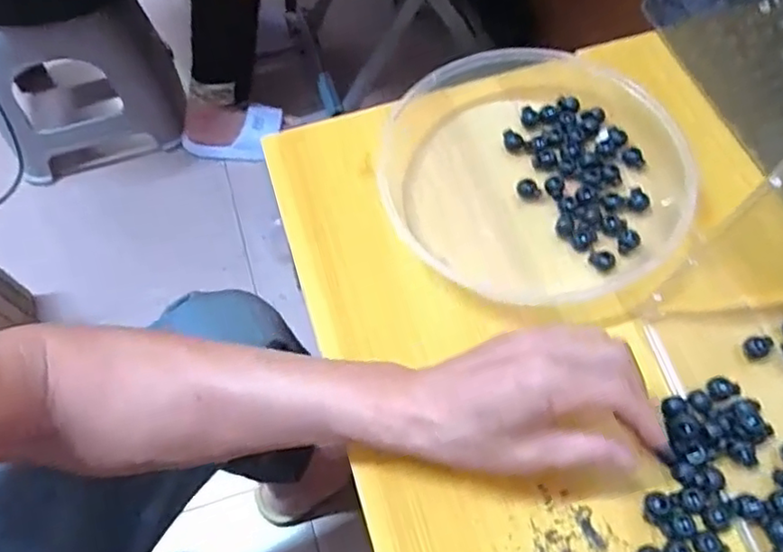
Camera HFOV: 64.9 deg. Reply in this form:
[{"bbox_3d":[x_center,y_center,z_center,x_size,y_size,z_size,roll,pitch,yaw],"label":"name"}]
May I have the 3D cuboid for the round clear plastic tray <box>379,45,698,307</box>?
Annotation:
[{"bbox_3d":[0.119,-0.083,0.484,0.232,0.051,0.228,-1,62,3],"label":"round clear plastic tray"}]

